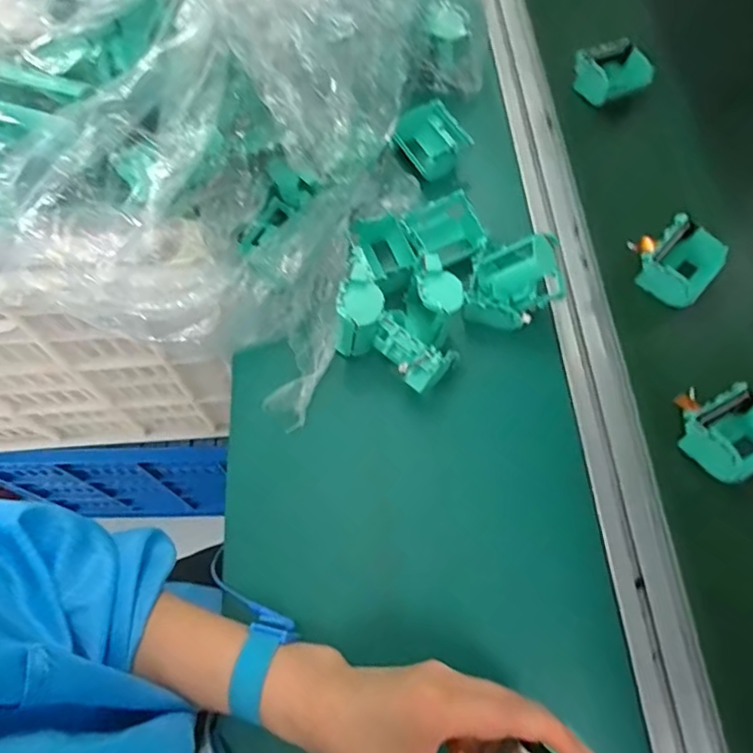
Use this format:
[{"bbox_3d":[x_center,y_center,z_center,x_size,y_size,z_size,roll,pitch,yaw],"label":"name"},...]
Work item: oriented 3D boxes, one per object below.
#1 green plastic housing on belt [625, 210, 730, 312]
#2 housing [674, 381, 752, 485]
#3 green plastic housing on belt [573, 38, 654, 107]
[{"bbox_3d":[0.288,-0.114,0.525,0.075,0.036,0.077,42,75,15],"label":"green plastic housing on belt"},{"bbox_3d":[0.290,0.042,0.454,0.079,0.044,0.076,-24,71,-9],"label":"housing"},{"bbox_3d":[0.269,-0.347,0.637,0.081,0.036,0.075,-27,71,-9],"label":"green plastic housing on belt"}]

